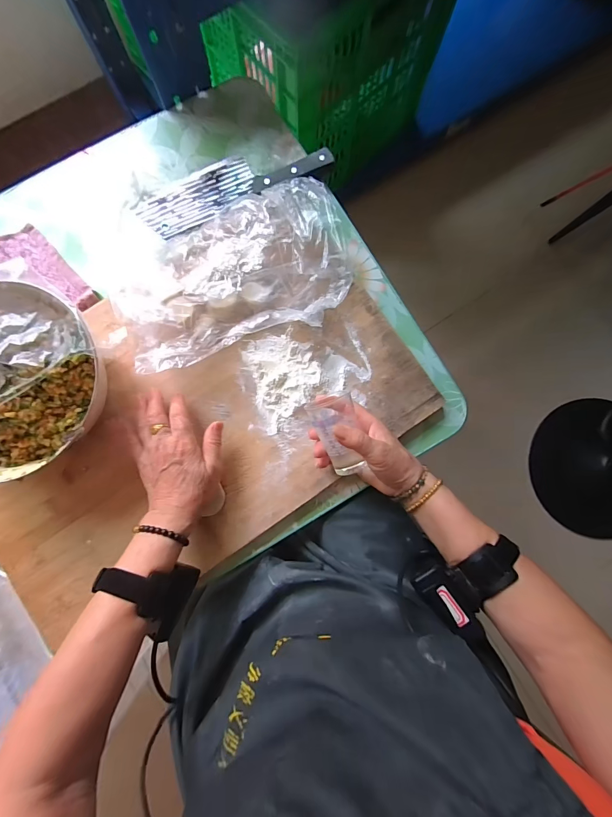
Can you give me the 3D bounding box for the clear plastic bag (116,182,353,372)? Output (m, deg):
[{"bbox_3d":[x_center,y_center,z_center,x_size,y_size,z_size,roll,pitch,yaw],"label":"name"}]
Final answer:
[{"bbox_3d":[-0.073,-0.159,0.407,0.291,0.061,0.166,-29,86,-4],"label":"clear plastic bag"}]

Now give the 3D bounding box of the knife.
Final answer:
[{"bbox_3d":[-0.100,-0.306,0.460,0.261,0.028,0.076,-20,85,-3],"label":"knife"}]

